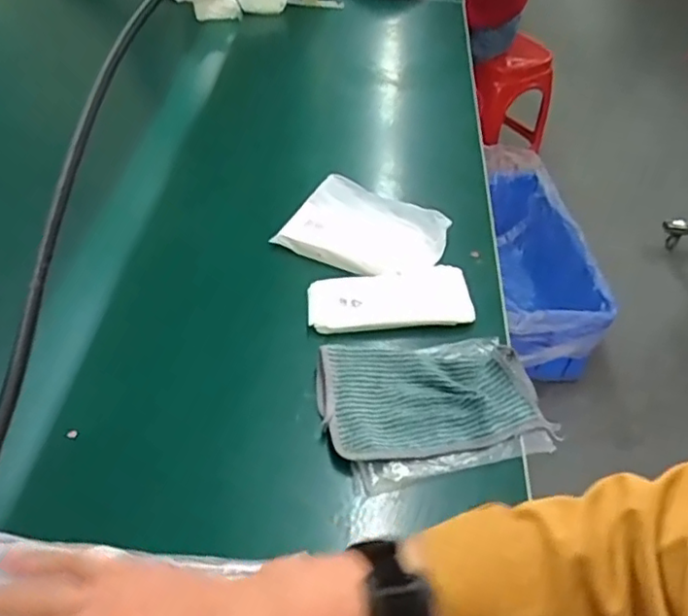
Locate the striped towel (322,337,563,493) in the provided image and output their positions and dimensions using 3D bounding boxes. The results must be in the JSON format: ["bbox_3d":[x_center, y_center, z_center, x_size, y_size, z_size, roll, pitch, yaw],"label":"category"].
[{"bbox_3d":[0.090,0.095,0.655,0.220,0.019,0.157,-7,47,-13],"label":"striped towel"}]

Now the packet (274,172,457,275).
[{"bbox_3d":[0.032,-0.104,0.830,0.187,0.018,0.151,24,48,16],"label":"packet"}]

